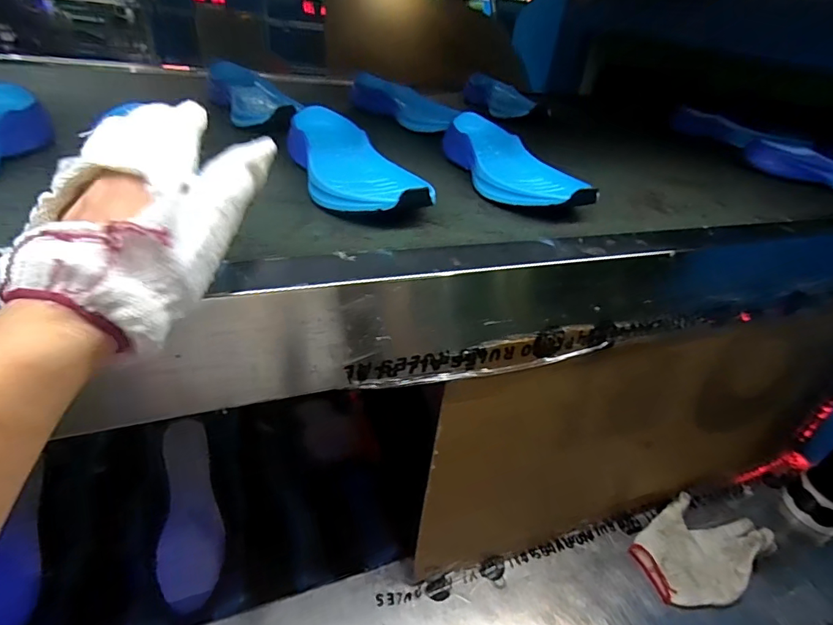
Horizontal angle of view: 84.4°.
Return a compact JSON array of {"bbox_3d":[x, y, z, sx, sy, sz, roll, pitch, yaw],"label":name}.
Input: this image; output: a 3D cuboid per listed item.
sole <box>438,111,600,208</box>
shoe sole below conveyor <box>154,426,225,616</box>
[{"bbox_3d":[0.097,-0.167,0.505,0.082,0.039,0.234,-5,37,-18],"label":"sole"},{"bbox_3d":[-0.289,0.251,0.586,0.070,0.020,0.218,-7,64,-20],"label":"shoe sole below conveyor"}]

